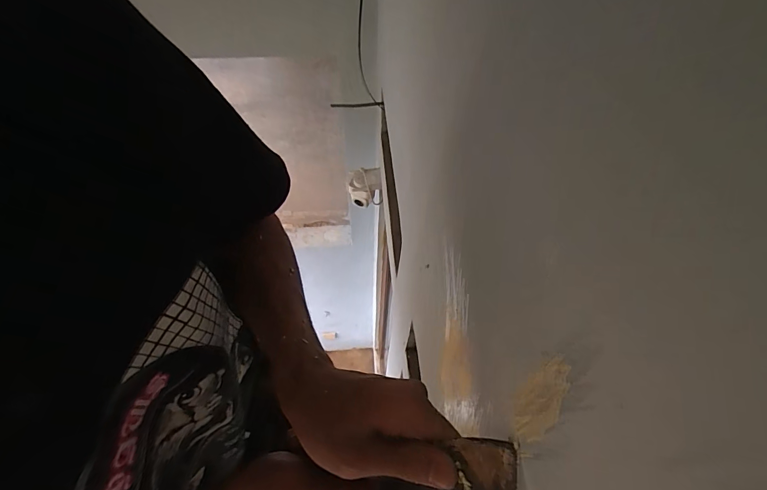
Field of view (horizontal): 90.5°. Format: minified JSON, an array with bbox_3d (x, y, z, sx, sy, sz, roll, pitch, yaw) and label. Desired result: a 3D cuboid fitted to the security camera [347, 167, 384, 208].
[{"bbox_3d":[-0.055,-0.173,1.169,0.103,0.109,0.073,0,55,-2],"label":"security camera"}]

